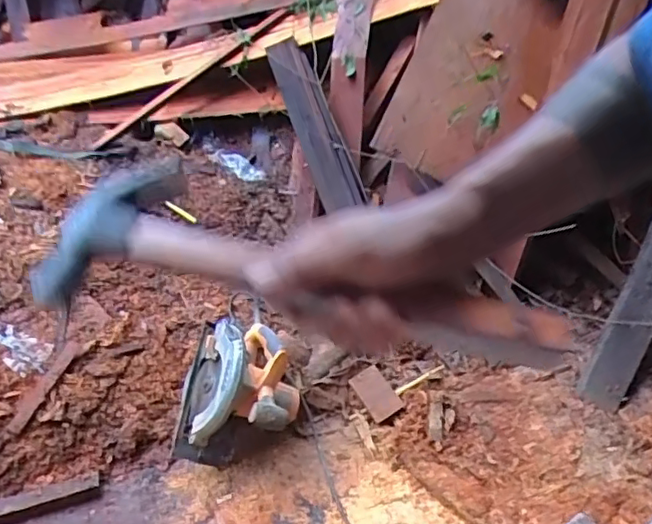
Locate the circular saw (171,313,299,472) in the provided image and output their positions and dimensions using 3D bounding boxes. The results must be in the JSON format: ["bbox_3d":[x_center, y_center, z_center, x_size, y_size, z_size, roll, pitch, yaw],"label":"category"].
[{"bbox_3d":[-0.190,0.282,1.279,0.247,0.253,0.229,3,43,-3],"label":"circular saw"}]

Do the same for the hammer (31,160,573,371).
[{"bbox_3d":[-0.012,0.010,0.356,0.311,0.037,0.104,13,45,9],"label":"hammer"}]

